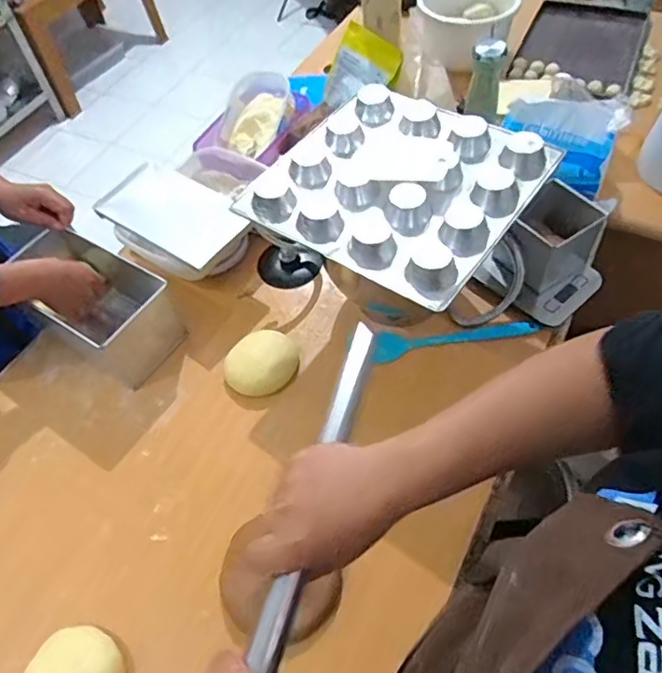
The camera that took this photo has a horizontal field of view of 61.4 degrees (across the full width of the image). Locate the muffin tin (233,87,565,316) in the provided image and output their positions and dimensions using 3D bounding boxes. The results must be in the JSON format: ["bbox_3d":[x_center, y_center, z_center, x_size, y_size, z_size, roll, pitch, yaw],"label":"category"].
[{"bbox_3d":[0.083,-0.192,0.694,0.299,0.043,0.294,31,63,24],"label":"muffin tin"}]

